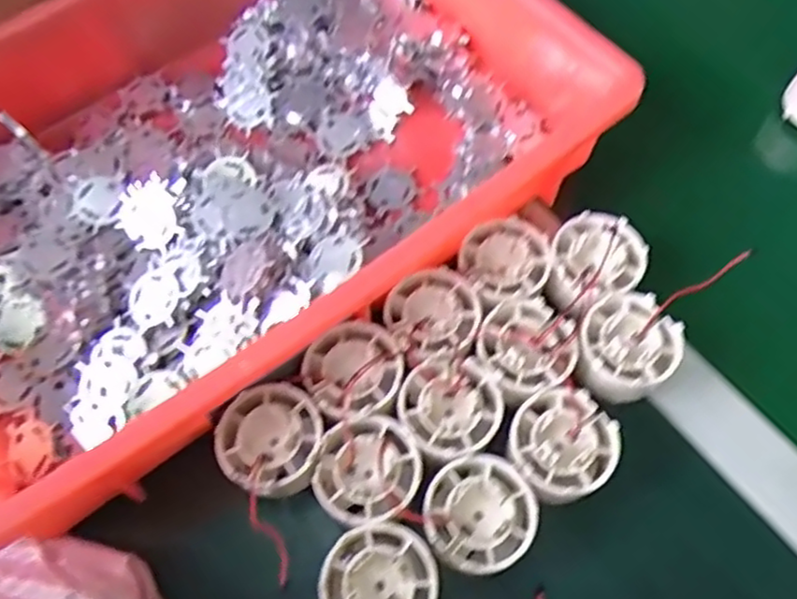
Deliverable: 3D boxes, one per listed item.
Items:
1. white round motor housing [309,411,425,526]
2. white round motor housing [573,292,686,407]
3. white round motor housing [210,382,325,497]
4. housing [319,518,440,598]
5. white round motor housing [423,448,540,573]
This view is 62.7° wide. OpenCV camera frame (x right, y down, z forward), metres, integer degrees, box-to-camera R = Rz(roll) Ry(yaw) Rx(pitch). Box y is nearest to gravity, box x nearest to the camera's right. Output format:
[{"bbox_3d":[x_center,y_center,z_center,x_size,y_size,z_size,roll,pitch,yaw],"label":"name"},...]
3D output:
[{"bbox_3d":[-0.015,0.085,0.326,0.049,0.017,0.051,-1,63,1],"label":"white round motor housing"},{"bbox_3d":[0.124,0.029,0.360,0.051,0.035,0.057,24,67,13],"label":"white round motor housing"},{"bbox_3d":[-0.064,0.073,0.338,0.053,0.029,0.053,-1,63,1],"label":"white round motor housing"},{"bbox_3d":[-0.007,0.130,0.304,0.051,0.018,0.048,24,67,13],"label":"housing"},{"bbox_3d":[0.039,0.103,0.315,0.052,0.016,0.050,-1,63,1],"label":"white round motor housing"}]

